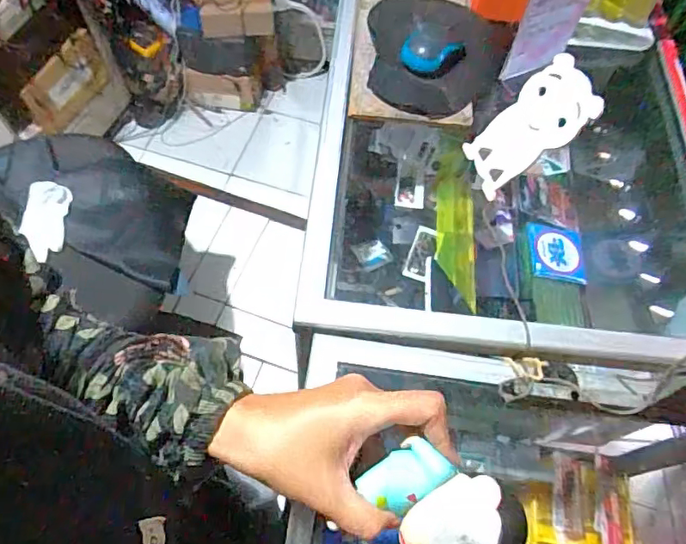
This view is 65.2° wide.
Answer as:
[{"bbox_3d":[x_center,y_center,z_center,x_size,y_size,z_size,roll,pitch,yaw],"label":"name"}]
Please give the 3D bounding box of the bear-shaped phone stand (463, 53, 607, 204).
[{"bbox_3d":[0.201,-0.159,0.592,0.010,0.149,0.083,4,56,-42],"label":"bear-shaped phone stand"}]

